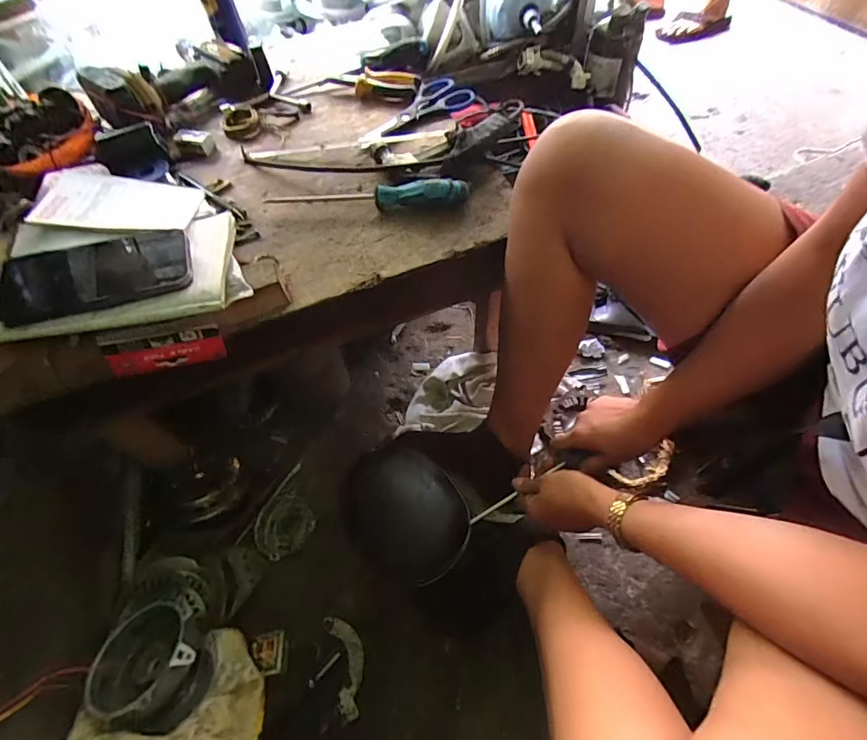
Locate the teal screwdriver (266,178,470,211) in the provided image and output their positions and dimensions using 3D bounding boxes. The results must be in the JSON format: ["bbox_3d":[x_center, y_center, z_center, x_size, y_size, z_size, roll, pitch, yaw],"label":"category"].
[{"bbox_3d":[-0.079,-0.212,0.525,0.240,0.028,0.024,1,58,5],"label":"teal screwdriver"}]

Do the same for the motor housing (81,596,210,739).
[{"bbox_3d":[-0.296,0.313,0.458,0.125,0.070,0.115,0,42,26],"label":"motor housing"}]

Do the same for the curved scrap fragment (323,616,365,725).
[{"bbox_3d":[-0.109,0.376,0.561,0.041,0.014,0.115,-19,59,-8],"label":"curved scrap fragment"}]

